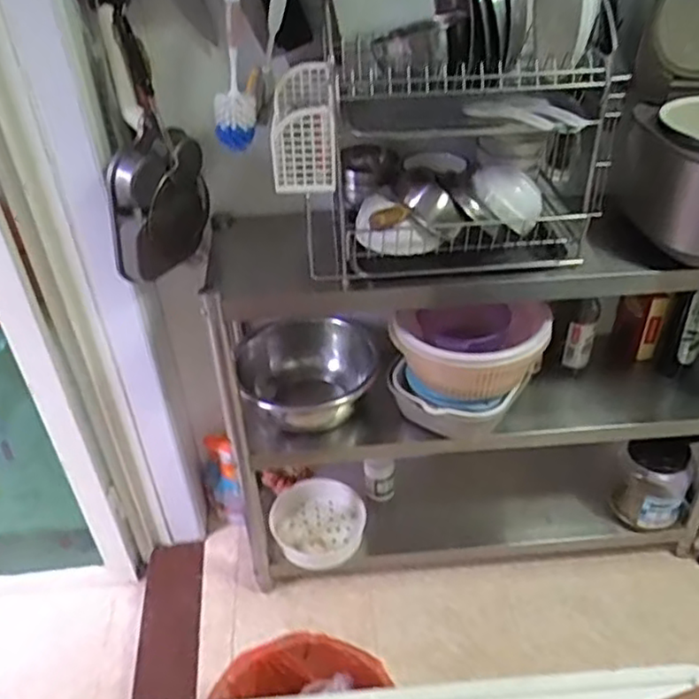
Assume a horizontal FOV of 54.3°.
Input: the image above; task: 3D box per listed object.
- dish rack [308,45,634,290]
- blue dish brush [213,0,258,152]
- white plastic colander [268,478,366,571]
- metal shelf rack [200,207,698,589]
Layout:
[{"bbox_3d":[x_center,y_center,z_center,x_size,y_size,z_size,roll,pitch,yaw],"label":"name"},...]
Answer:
[{"bbox_3d":[0.199,-0.324,1.106,0.479,0.323,0.256,-10,40,-9],"label":"dish rack"},{"bbox_3d":[-0.188,-0.445,1.060,0.068,0.246,0.097,-10,40,-9],"label":"blue dish brush"},{"bbox_3d":[-0.074,0.400,1.581,0.211,0.070,0.198,0,39,2],"label":"white plastic colander"},{"bbox_3d":[0.381,0.103,1.492,1.217,0.843,0.367,-7,39,-6],"label":"metal shelf rack"}]

